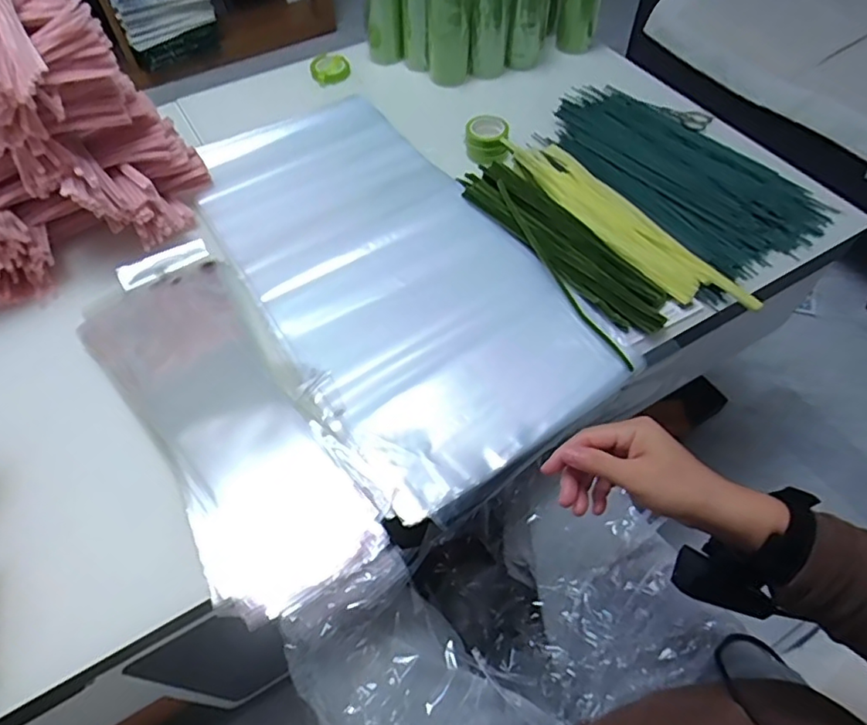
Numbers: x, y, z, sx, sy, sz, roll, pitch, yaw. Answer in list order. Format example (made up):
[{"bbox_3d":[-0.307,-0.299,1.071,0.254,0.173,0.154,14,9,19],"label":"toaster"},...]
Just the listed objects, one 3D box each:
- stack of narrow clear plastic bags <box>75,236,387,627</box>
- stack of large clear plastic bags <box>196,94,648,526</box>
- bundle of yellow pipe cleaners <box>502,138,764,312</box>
[{"bbox_3d":[-0.225,0.029,0.586,0.158,0.019,0.458,-31,61,-18],"label":"stack of narrow clear plastic bags"},{"bbox_3d":[-0.072,-0.138,0.720,0.335,0.055,0.657,-28,57,-19],"label":"stack of large clear plastic bags"},{"bbox_3d":[0.231,-0.181,0.719,0.085,0.020,0.358,-24,57,-23],"label":"bundle of yellow pipe cleaners"}]

